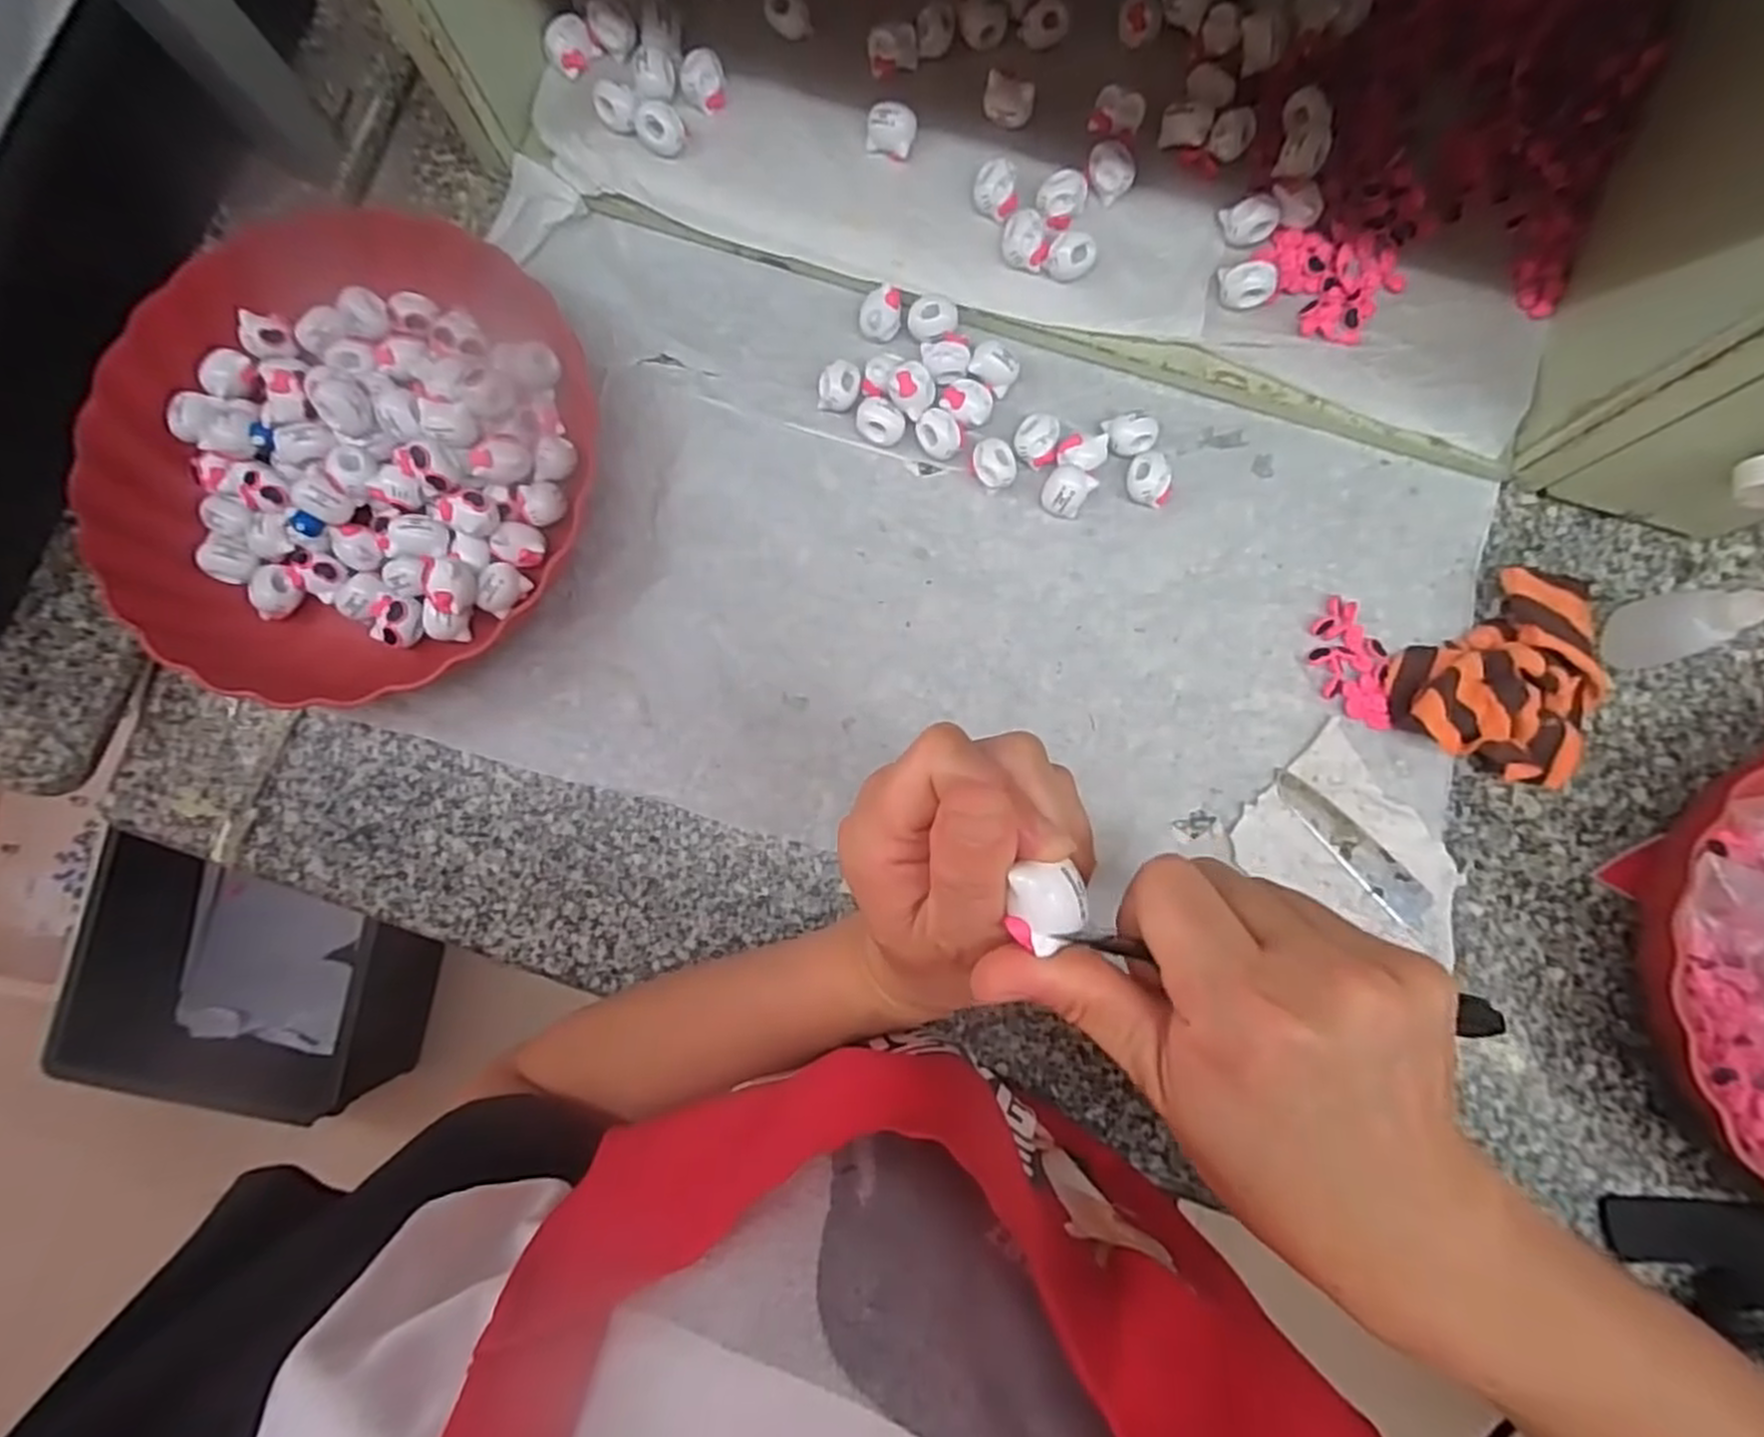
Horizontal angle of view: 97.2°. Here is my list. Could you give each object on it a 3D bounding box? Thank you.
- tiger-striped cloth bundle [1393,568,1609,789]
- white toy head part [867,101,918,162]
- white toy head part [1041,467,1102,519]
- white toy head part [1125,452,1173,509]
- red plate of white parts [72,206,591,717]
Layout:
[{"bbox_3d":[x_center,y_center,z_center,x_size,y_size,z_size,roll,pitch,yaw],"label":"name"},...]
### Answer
[{"bbox_3d":[0.310,-0.021,0.382,0.090,0.024,0.100,33,85,4],"label":"tiger-striped cloth bundle"},{"bbox_3d":[0.005,-0.309,0.409,0.025,0.019,0.017,17,84,3],"label":"white toy head part"},{"bbox_3d":[0.095,-0.117,0.398,0.023,0.020,0.020,30,85,4],"label":"white toy head part"},{"bbox_3d":[0.137,-0.122,0.399,0.022,0.017,0.028,-31,84,-3],"label":"white toy head part"},{"bbox_3d":[-0.268,-0.129,0.392,0.225,0.046,0.235,0,84,1],"label":"red plate of white parts"}]

